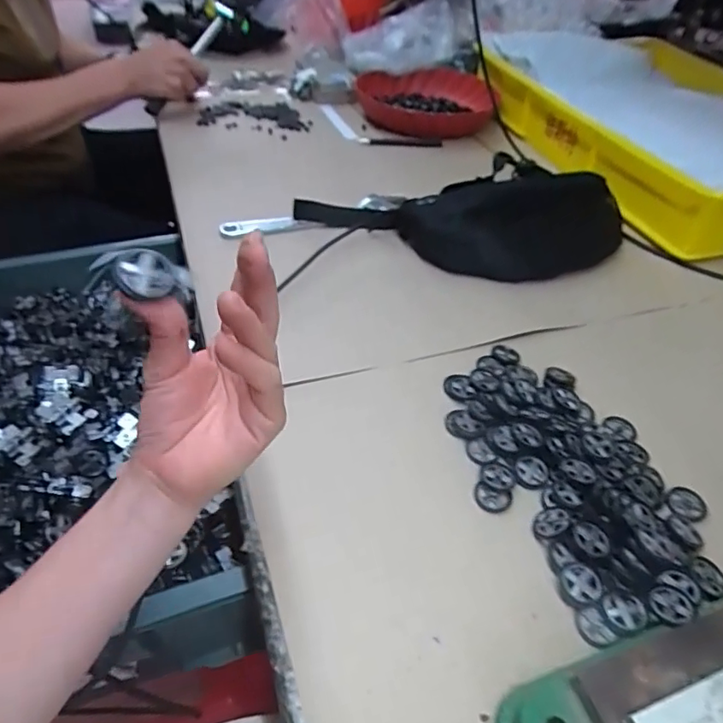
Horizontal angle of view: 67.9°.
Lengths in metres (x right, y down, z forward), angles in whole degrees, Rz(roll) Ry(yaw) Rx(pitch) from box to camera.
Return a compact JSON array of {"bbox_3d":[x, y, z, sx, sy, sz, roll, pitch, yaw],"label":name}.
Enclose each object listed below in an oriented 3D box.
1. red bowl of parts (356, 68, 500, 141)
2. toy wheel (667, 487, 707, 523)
[{"bbox_3d":[0.110,-0.461,0.944,0.237,0.062,0.217,6,45,0],"label":"red bowl of parts"},{"bbox_3d":[0.245,0.107,0.405,0.027,0.008,0.023,14,45,10],"label":"toy wheel"}]

